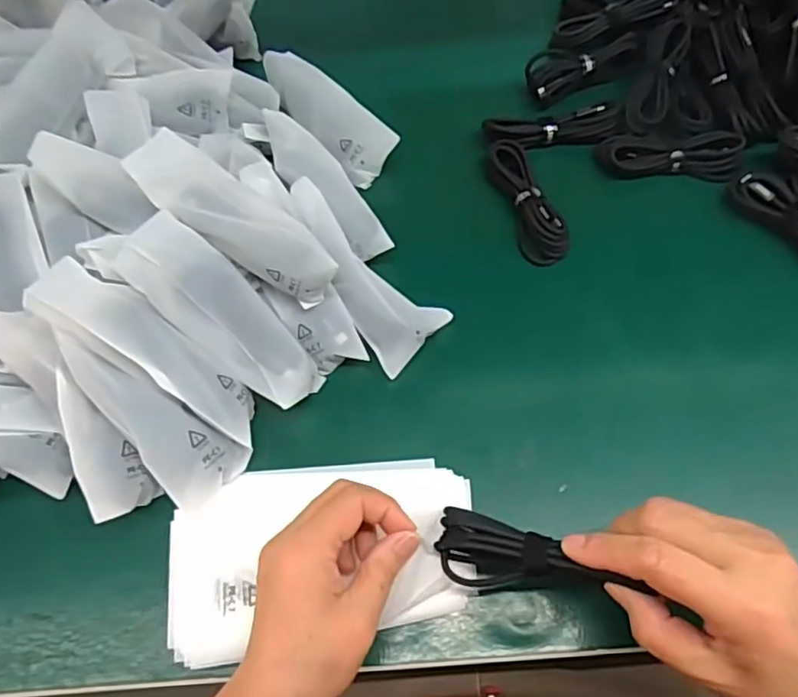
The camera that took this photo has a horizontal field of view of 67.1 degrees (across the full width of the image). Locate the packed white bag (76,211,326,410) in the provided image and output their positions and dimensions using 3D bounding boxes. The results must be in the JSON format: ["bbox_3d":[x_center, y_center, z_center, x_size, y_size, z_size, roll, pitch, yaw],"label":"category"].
[{"bbox_3d":[-0.120,-0.028,0.395,0.165,0.029,0.053,41,72,-6],"label":"packed white bag"}]

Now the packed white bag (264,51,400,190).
[{"bbox_3d":[-0.064,-0.201,0.509,0.150,0.016,0.047,46,104,20],"label":"packed white bag"}]

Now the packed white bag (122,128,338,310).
[{"bbox_3d":[-0.104,-0.085,0.395,0.153,0.042,0.053,37,71,-1],"label":"packed white bag"}]

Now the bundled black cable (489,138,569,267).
[{"bbox_3d":[0.099,-0.116,0.471,0.032,0.021,0.110,-17,64,-5],"label":"bundled black cable"}]

